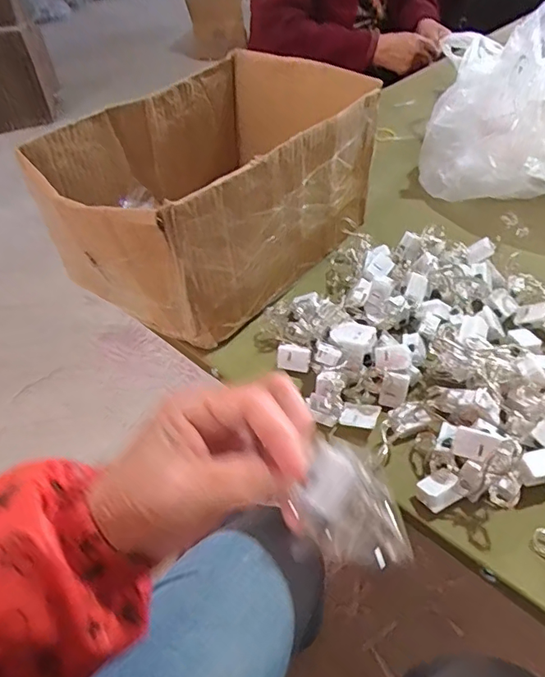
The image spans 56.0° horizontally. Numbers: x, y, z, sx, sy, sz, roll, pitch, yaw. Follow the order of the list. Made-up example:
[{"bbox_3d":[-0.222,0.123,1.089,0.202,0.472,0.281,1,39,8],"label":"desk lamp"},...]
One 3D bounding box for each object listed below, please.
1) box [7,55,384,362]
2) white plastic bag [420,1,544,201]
[{"bbox_3d":[-0.057,-0.149,0.503,0.212,0.136,0.316,33,55,30],"label":"box"},{"bbox_3d":[0.291,-0.246,0.566,0.264,0.163,0.198,28,53,27],"label":"white plastic bag"}]

